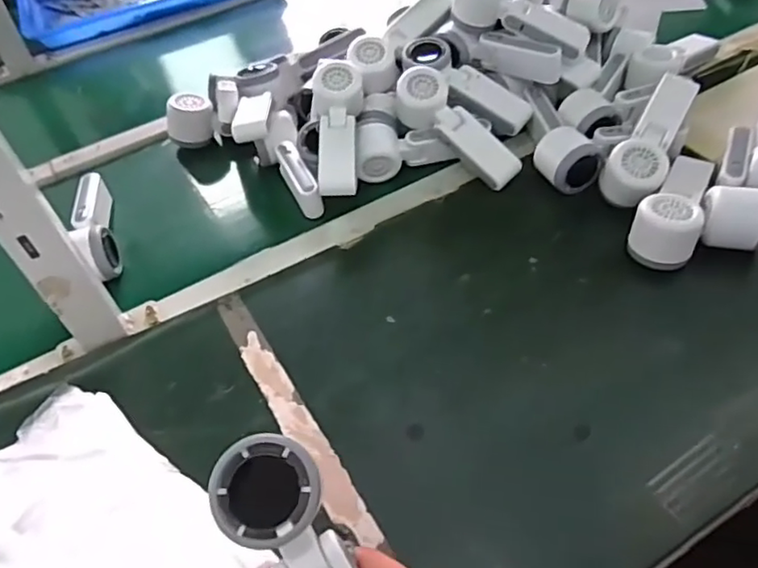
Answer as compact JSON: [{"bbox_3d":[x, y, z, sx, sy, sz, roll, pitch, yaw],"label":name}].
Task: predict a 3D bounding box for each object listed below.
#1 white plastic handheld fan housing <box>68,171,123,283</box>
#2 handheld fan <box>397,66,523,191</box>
[{"bbox_3d":[-0.318,-0.070,0.675,0.037,0.053,0.181,-21,51,-11],"label":"white plastic handheld fan housing"},{"bbox_3d":[0.088,-0.176,0.693,0.170,0.058,0.066,43,63,5],"label":"handheld fan"}]

